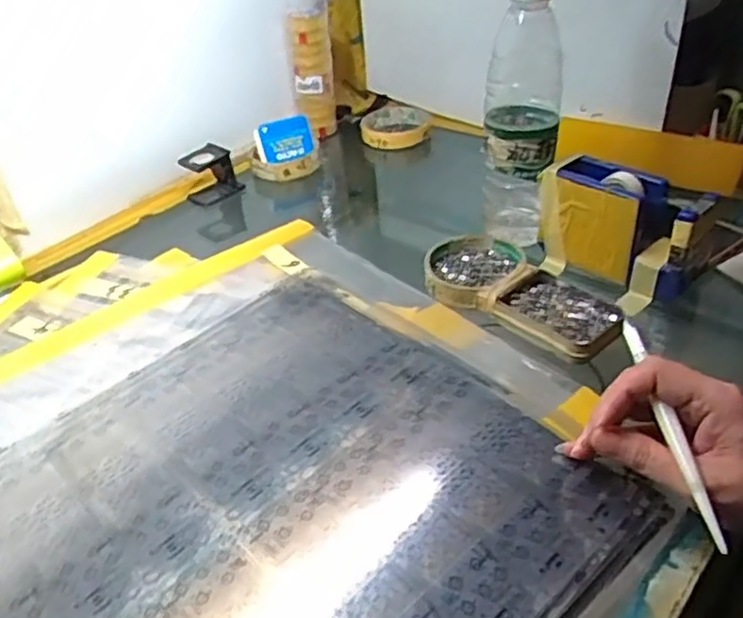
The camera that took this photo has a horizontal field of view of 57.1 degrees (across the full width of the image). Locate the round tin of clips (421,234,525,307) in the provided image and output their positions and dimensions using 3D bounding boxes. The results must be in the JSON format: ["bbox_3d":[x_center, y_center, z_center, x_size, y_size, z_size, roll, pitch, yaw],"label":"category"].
[{"bbox_3d":[0.086,-0.034,0.573,0.081,0.016,0.085,-4,37,5],"label":"round tin of clips"}]

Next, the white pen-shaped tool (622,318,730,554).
[{"bbox_3d":[0.161,0.062,0.368,0.007,0.010,0.133,-8,55,-1],"label":"white pen-shaped tool"}]

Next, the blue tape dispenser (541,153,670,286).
[{"bbox_3d":[0.191,-0.080,0.560,0.046,0.071,0.095,-33,44,-30],"label":"blue tape dispenser"}]

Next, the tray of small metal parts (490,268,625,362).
[{"bbox_3d":[0.143,0.004,0.517,0.073,0.015,0.092,-32,44,-29],"label":"tray of small metal parts"}]

